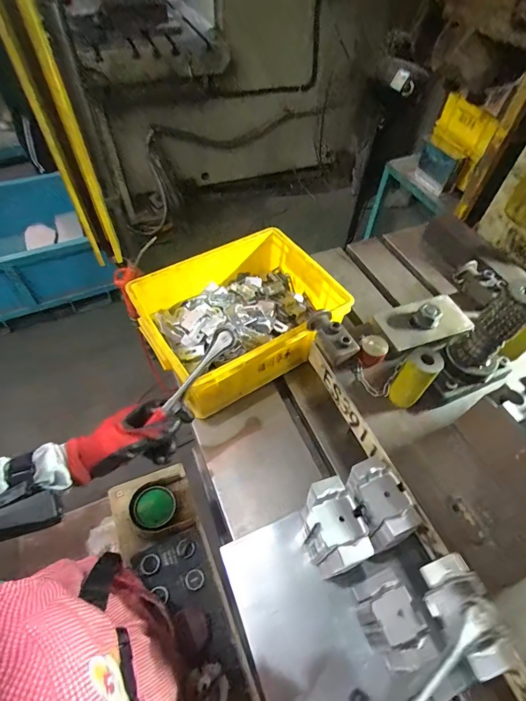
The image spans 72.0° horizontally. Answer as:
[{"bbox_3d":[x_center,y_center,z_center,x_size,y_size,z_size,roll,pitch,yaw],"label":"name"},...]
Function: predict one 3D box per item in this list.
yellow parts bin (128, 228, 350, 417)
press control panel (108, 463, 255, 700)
[{"bbox_3d":[-0.046,-0.066,0.689,0.337,0.120,0.257,-25,59,-20],"label":"yellow parts bin"},{"bbox_3d":[-0.116,0.444,0.563,0.141,0.079,0.530,-18,57,-16],"label":"press control panel"}]

